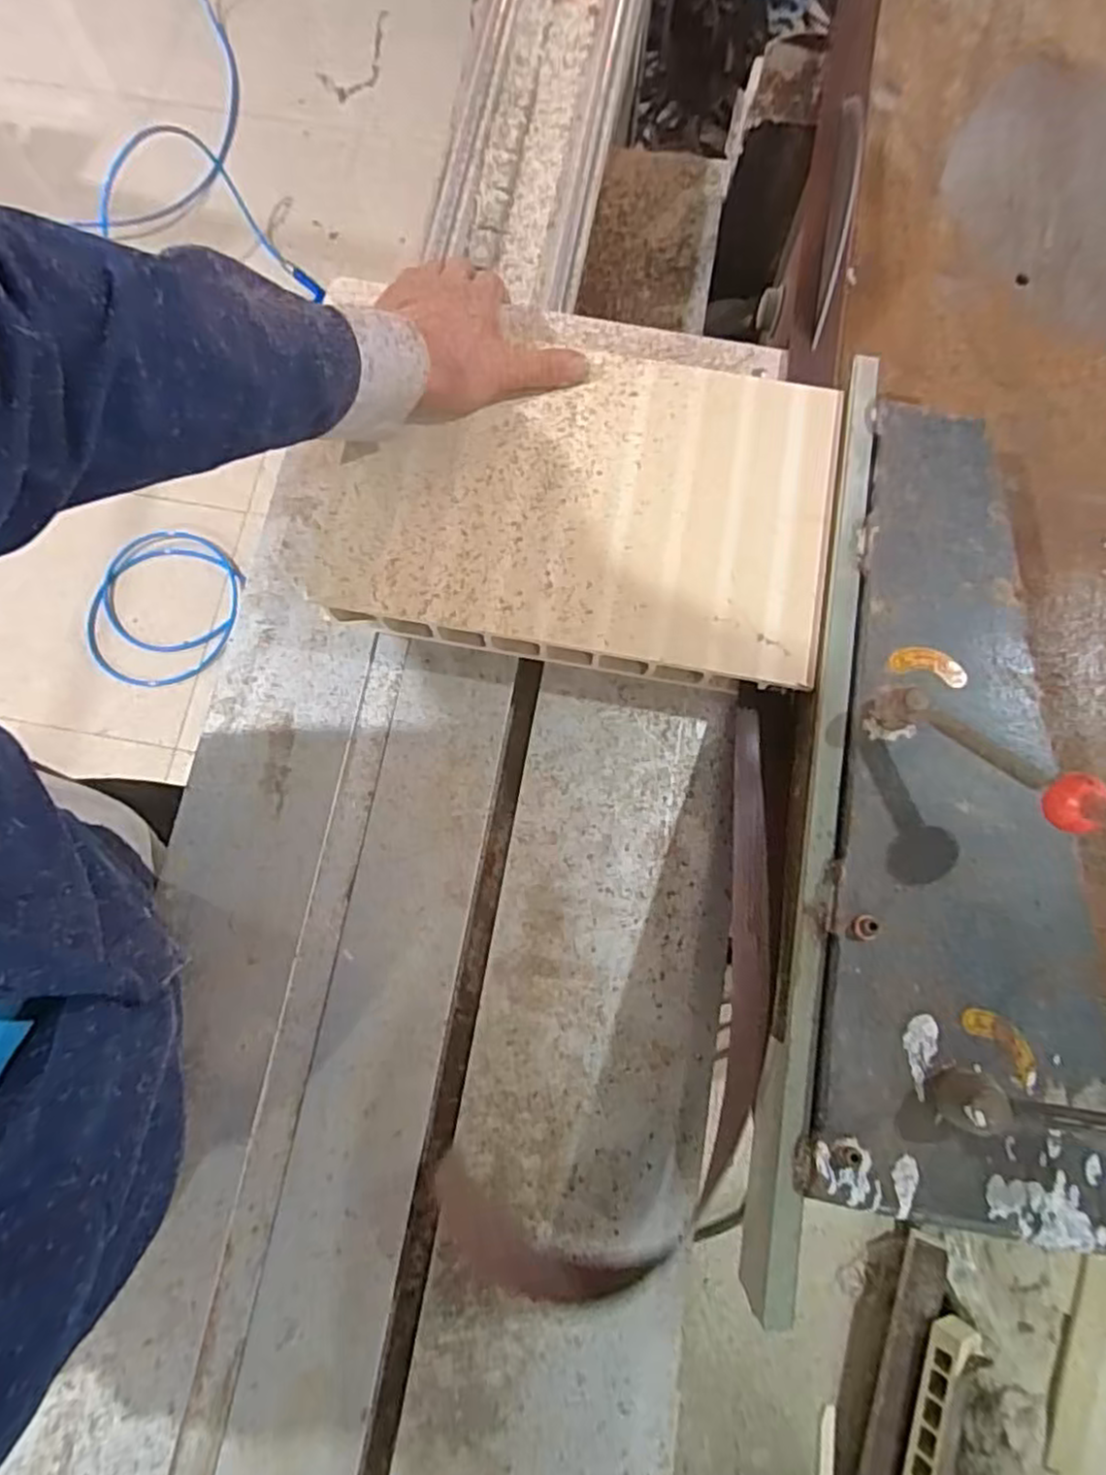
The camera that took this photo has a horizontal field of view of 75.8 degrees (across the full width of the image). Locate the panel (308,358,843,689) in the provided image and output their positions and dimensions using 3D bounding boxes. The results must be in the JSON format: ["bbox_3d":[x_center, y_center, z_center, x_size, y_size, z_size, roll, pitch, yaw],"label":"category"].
[{"bbox_3d":[0.022,-0.165,0.508,0.333,0.034,0.222,9,77,2],"label":"panel"}]

